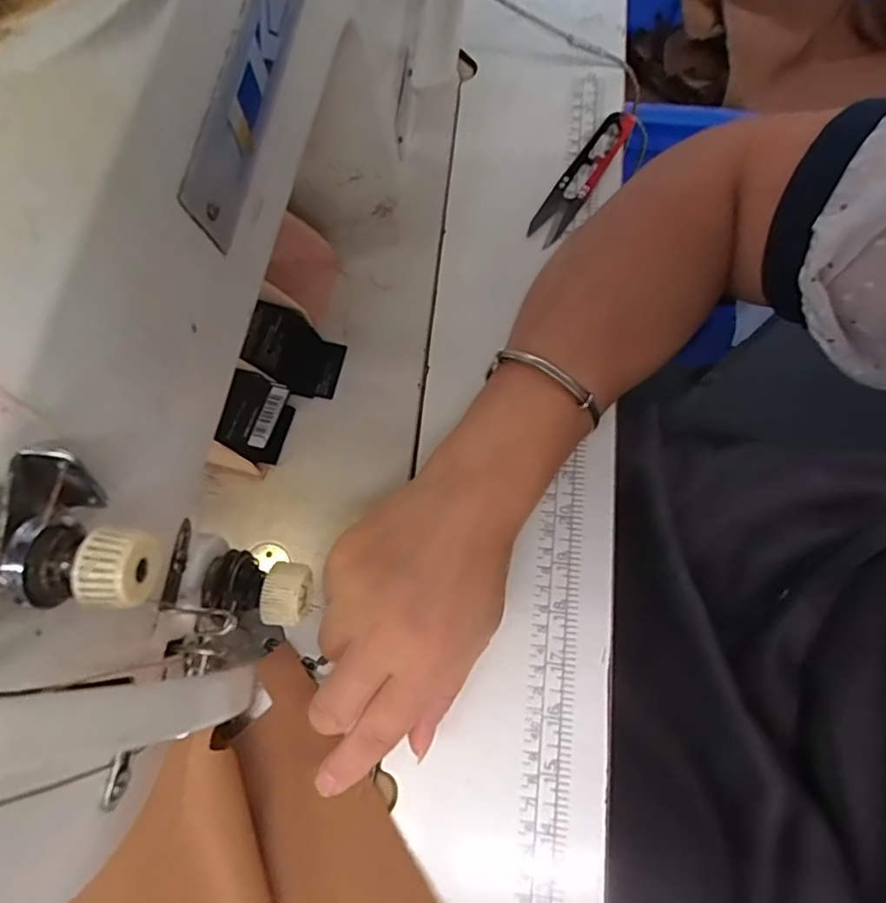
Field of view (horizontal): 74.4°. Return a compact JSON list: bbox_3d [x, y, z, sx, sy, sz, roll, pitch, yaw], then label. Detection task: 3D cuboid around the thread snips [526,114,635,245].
[{"bbox_3d":[0.090,-0.181,0.379,0.023,0.008,0.110,30,76,10],"label":"thread snips"}]

